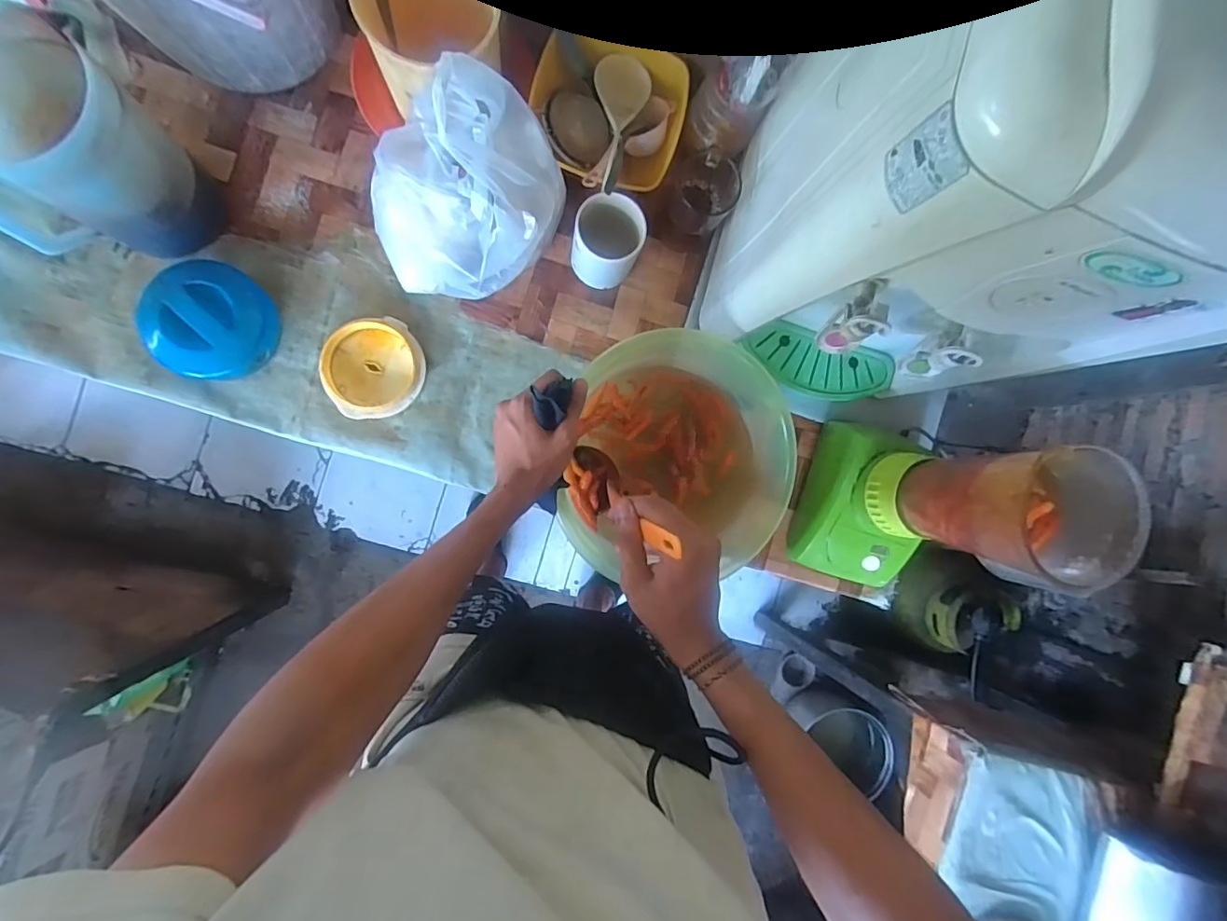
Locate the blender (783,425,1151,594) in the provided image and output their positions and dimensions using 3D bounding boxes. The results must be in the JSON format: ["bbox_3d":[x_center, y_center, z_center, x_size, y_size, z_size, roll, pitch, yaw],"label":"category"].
[{"bbox_3d":[0.349,0.066,0.600,0.139,0.313,0.175,17,87,-8],"label":"blender"}]

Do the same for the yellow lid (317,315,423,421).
[{"bbox_3d":[-0.293,-0.113,0.660,0.116,0.018,0.114,0,90,-8],"label":"yellow lid"}]

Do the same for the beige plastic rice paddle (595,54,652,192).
[{"bbox_3d":[0.004,-0.403,0.642,0.065,0.020,0.192,11,74,-8],"label":"beige plastic rice paddle"}]

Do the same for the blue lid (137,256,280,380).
[{"bbox_3d":[-0.459,-0.155,0.619,0.121,0.055,0.130,0,90,-8],"label":"blue lid"}]

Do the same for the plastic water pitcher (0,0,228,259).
[{"bbox_3d":[-0.512,-0.280,0.528,0.129,0.218,0.164,37,85,-6],"label":"plastic water pitcher"}]

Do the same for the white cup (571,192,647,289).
[{"bbox_3d":[-0.009,-0.265,0.658,0.074,0.108,0.071,0,90,-8],"label":"white cup"}]

